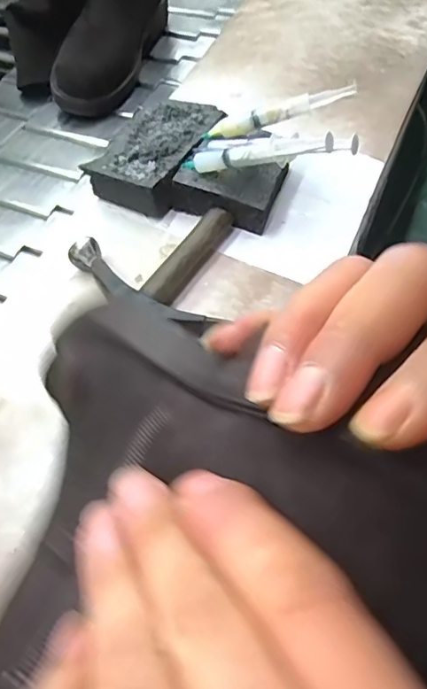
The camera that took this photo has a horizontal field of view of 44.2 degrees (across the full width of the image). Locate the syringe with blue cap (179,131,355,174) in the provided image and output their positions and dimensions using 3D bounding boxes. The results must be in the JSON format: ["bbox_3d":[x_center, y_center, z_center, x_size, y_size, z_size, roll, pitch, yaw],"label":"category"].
[{"bbox_3d":[0.041,-0.157,0.425,0.154,0.013,0.021,5,54,32],"label":"syringe with blue cap"}]

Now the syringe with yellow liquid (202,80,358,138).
[{"bbox_3d":[0.057,-0.205,0.465,0.135,0.016,0.013,-12,55,14],"label":"syringe with yellow liquid"}]

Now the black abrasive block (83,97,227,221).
[{"bbox_3d":[-0.052,-0.182,0.503,0.083,0.036,0.131,24,61,17],"label":"black abrasive block"}]

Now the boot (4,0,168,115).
[{"bbox_3d":[-0.163,-0.438,0.663,0.136,0.186,0.228,29,62,20],"label":"boot"}]

